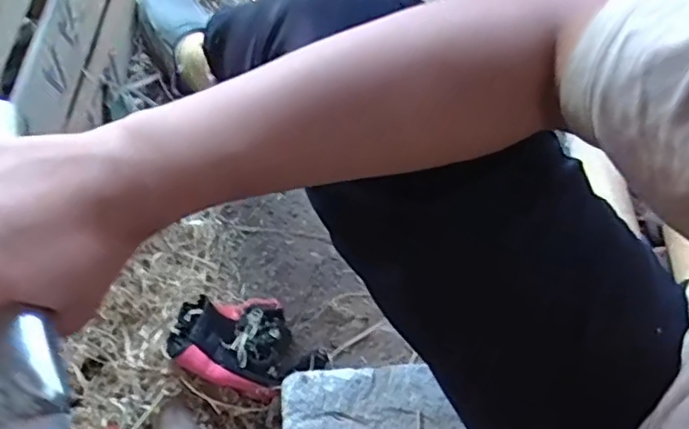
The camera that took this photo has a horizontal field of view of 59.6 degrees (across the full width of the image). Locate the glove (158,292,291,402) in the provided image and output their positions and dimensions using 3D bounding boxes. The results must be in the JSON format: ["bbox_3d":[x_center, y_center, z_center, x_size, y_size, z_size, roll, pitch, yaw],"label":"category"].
[{"bbox_3d":[-0.119,0.134,0.627,0.111,0.069,0.096,7,66,2],"label":"glove"}]

